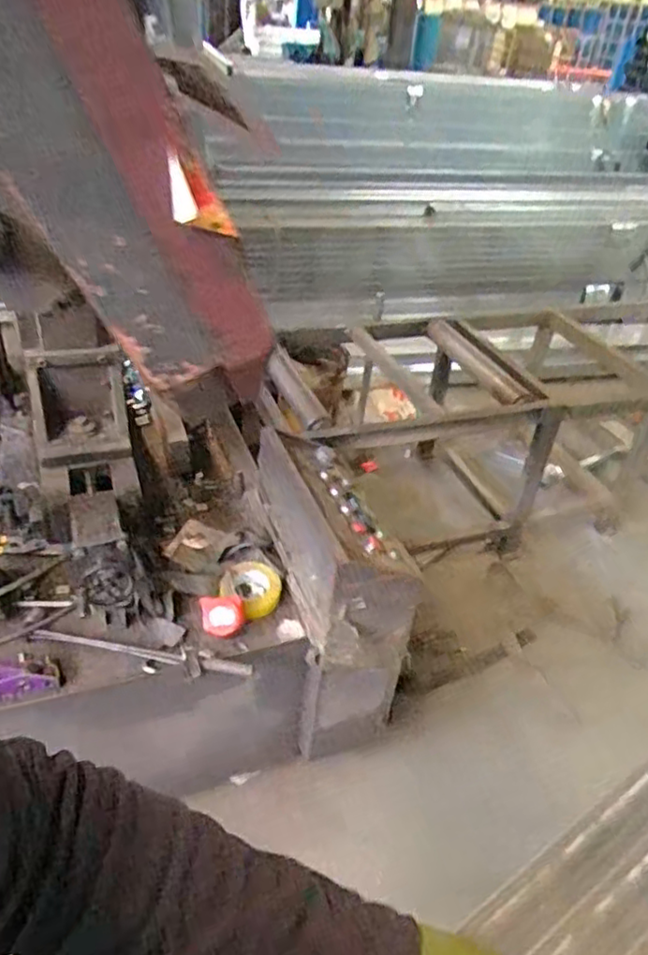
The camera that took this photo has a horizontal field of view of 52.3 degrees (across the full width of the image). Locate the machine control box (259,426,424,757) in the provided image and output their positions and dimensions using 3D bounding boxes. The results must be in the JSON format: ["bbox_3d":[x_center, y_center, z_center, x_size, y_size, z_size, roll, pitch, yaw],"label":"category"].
[{"bbox_3d":[0.004,0.267,1.590,0.233,0.564,0.525,-8,38,-14],"label":"machine control box"}]

